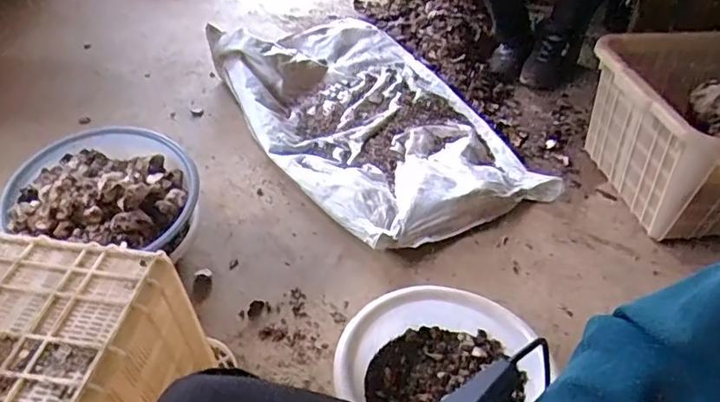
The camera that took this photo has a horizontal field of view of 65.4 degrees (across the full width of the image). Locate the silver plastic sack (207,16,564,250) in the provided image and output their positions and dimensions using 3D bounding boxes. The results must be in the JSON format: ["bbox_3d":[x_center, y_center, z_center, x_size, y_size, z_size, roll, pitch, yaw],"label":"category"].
[{"bbox_3d":[0.001,-0.246,1.481,0.551,0.091,0.961,-18,46,-25],"label":"silver plastic sack"}]

